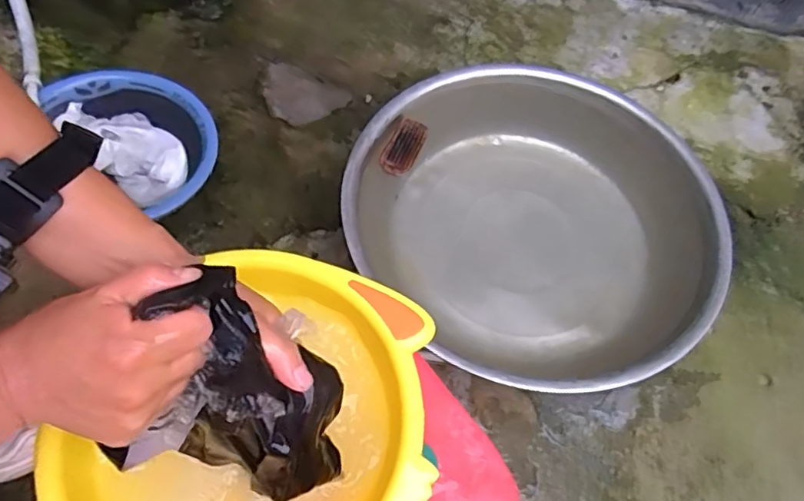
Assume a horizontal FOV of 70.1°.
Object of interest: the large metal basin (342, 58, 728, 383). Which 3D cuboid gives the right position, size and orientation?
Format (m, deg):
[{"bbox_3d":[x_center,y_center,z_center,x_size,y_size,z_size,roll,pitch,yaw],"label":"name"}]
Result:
[{"bbox_3d":[0.241,-0.061,1.060,0.630,0.164,0.597,2,62,-3],"label":"large metal basin"}]

